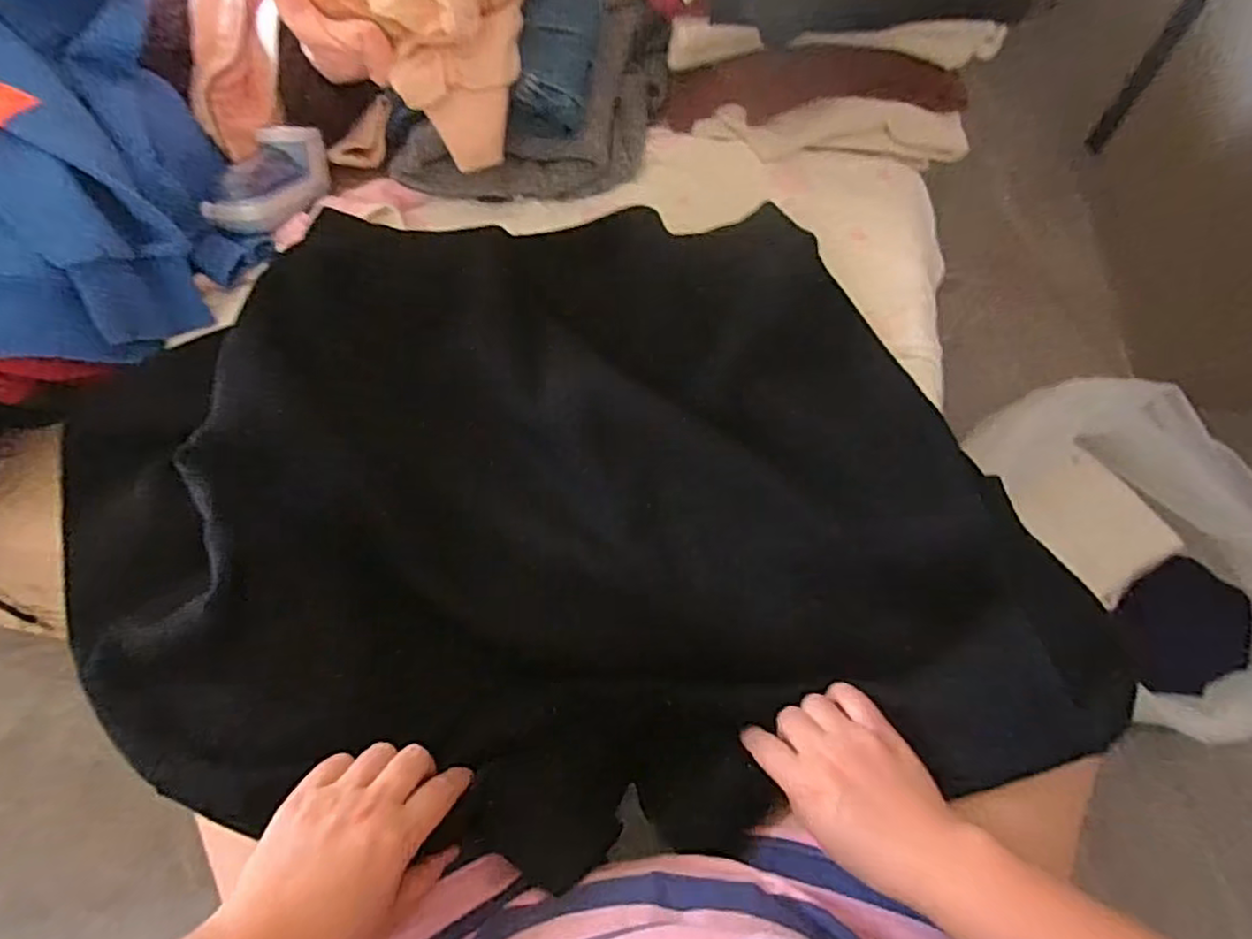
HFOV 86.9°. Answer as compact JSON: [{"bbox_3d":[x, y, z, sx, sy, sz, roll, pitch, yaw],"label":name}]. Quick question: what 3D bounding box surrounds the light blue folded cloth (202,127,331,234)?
[{"bbox_3d":[-0.309,-0.254,0.581,0.064,0.037,0.118,7,63,3],"label":"light blue folded cloth"}]

